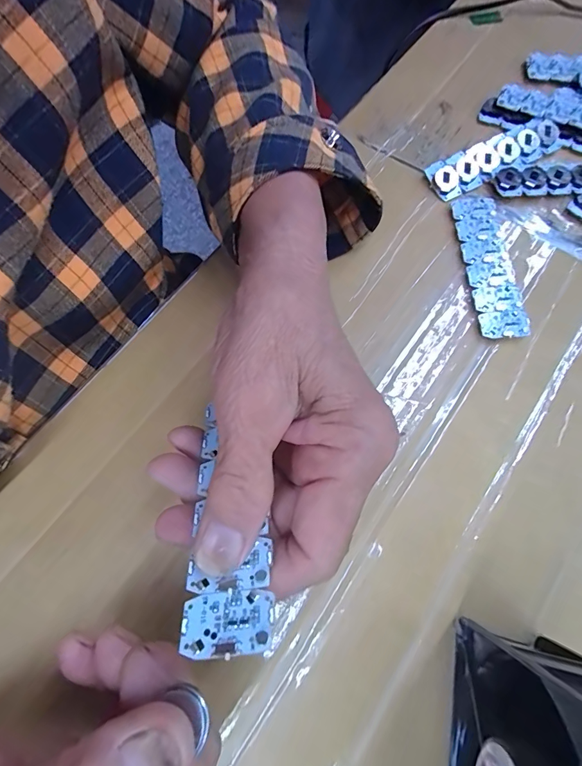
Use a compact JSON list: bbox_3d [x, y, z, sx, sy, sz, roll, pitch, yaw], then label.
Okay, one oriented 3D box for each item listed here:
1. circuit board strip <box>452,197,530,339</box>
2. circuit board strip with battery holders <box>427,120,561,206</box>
[{"bbox_3d":[0.130,-0.079,0.251,0.029,0.004,0.106,-3,72,4],"label":"circuit board strip"},{"bbox_3d":[0.151,-0.167,0.281,0.108,0.011,0.029,-25,72,-7],"label":"circuit board strip with battery holders"}]

